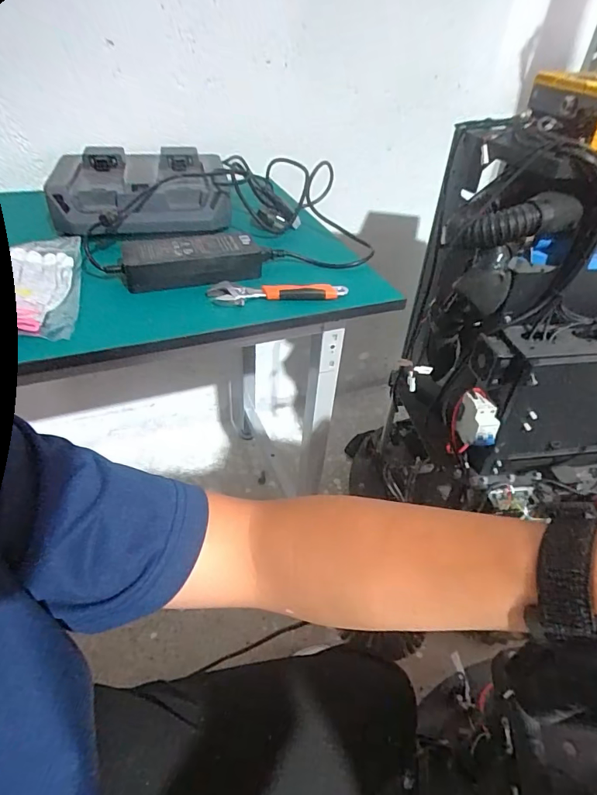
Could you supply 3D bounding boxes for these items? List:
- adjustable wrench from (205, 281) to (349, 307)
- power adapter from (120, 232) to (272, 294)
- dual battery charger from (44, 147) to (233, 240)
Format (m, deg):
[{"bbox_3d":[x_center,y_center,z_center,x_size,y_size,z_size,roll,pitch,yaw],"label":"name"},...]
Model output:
[{"bbox_3d":[-0.029,-0.142,0.607,0.186,0.017,0.047,-1,40,-4],"label":"adjustable wrench"},{"bbox_3d":[-0.139,-0.195,0.634,0.203,0.041,0.092,-8,41,-12],"label":"power adapter"},{"bbox_3d":[-0.259,-0.353,0.758,0.284,0.069,0.250,-11,42,-16],"label":"dual battery charger"}]

